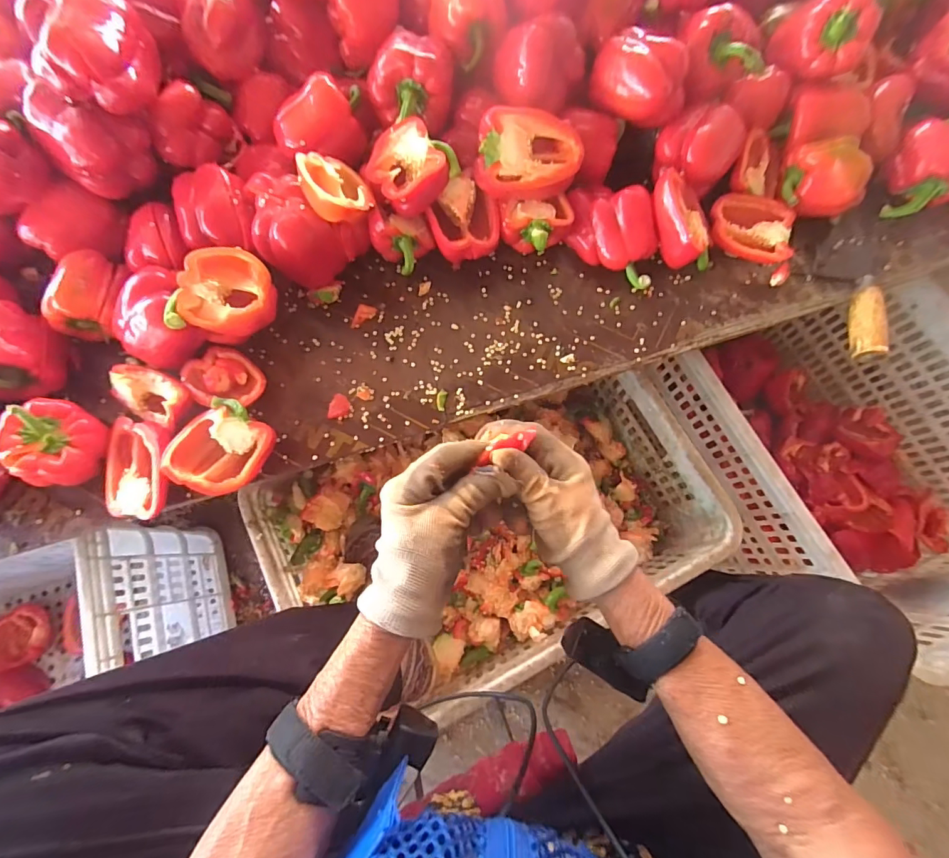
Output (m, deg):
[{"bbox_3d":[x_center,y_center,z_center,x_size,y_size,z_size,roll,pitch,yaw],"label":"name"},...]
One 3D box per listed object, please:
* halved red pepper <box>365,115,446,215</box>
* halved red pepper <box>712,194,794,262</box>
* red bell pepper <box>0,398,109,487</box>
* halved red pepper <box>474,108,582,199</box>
[{"bbox_3d":[-0.074,-0.275,0.485,0.072,0.051,0.075,0,76,-1],"label":"halved red pepper"},{"bbox_3d":[0.322,-0.236,0.533,0.091,0.034,0.074,20,77,4],"label":"halved red pepper"},{"bbox_3d":[-0.405,0.012,0.433,0.062,0.062,0.079,17,77,3],"label":"red bell pepper"},{"bbox_3d":[0.058,-0.292,0.488,0.108,0.033,0.081,2,102,-16],"label":"halved red pepper"}]

